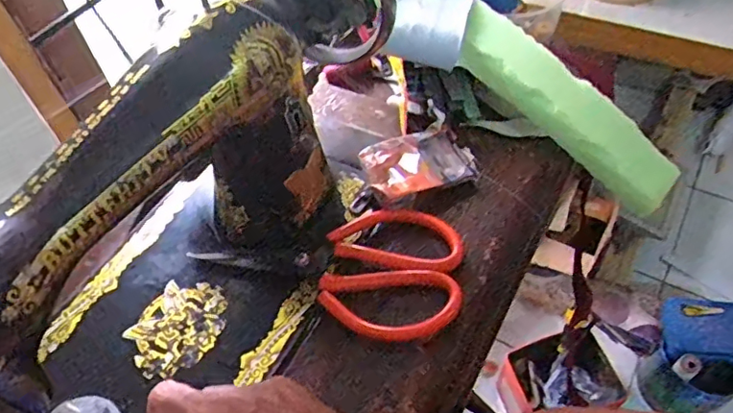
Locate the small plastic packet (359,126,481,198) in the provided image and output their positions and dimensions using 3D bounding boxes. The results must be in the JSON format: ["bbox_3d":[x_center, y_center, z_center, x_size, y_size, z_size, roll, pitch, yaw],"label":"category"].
[{"bbox_3d":[0.044,-0.036,0.471,0.088,0.013,0.057,-16,58,-19],"label":"small plastic packet"}]

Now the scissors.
[{"bbox_3d":[-0.020,0.033,0.434,0.193,0.020,0.107,19,57,19],"label":"scissors"}]

